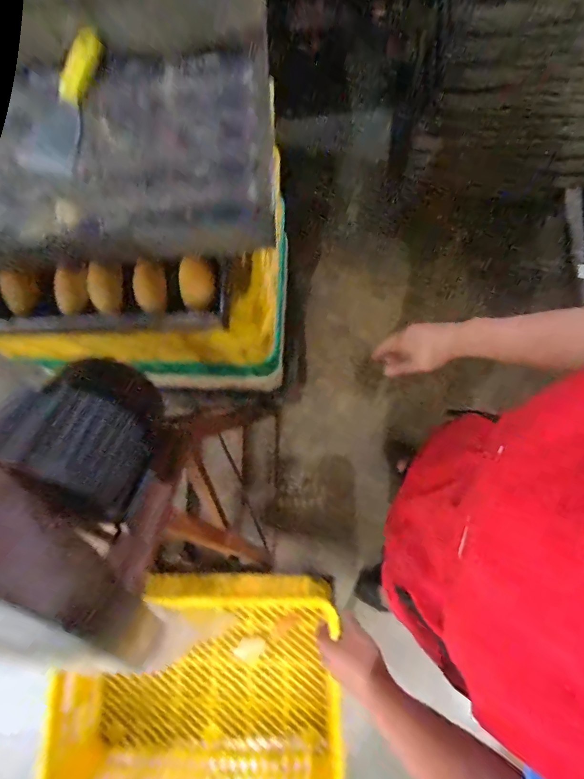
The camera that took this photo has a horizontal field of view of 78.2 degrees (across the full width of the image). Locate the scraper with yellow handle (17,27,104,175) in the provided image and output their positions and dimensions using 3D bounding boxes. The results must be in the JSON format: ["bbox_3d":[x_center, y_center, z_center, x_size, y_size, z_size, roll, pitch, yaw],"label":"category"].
[{"bbox_3d":[-0.295,-0.380,0.474,0.063,0.024,0.202,14,79,4],"label":"scraper with yellow handle"}]

